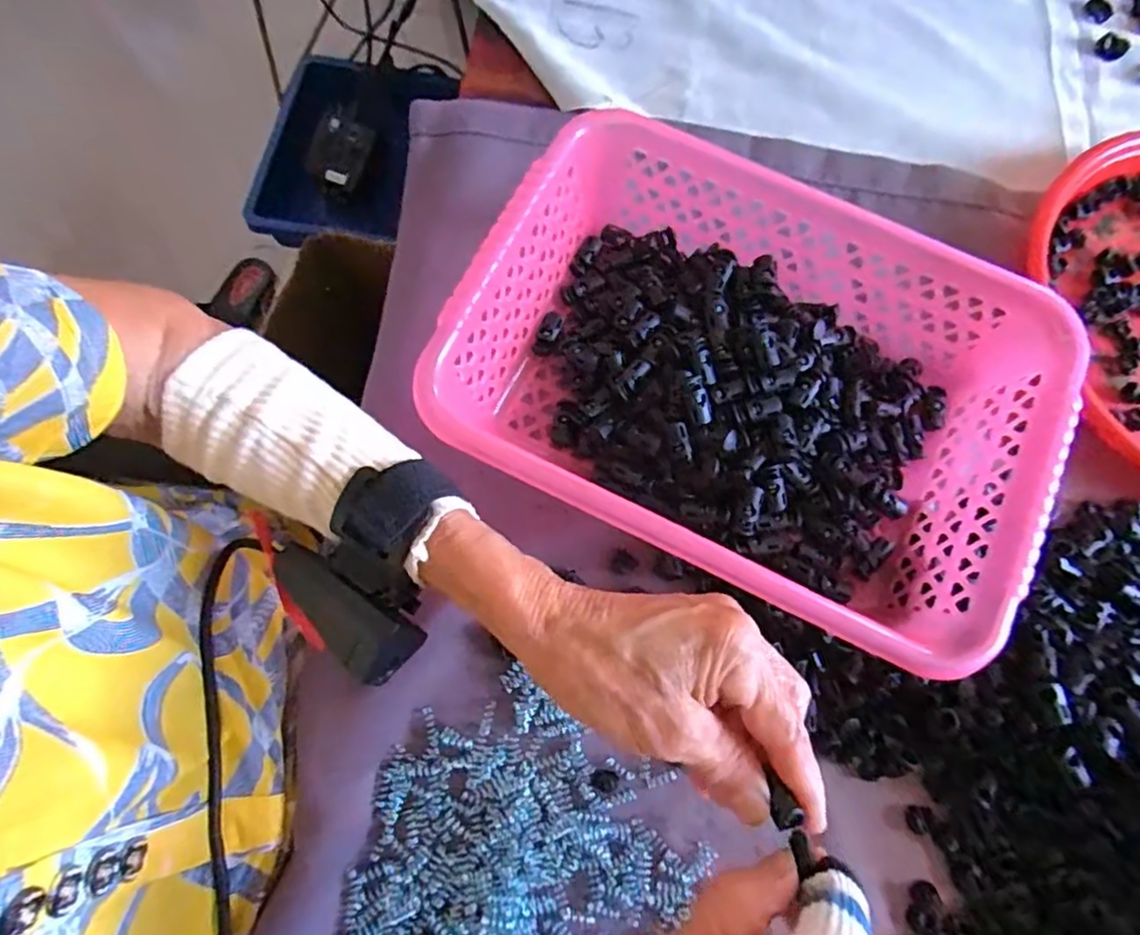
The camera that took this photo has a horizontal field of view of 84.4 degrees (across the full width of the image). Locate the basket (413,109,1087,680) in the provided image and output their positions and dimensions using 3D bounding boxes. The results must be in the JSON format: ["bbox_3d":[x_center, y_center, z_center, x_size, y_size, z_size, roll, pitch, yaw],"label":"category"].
[{"bbox_3d":[0.096,-0.046,0.358,0.310,0.075,0.215,25,76,5],"label":"basket"}]

